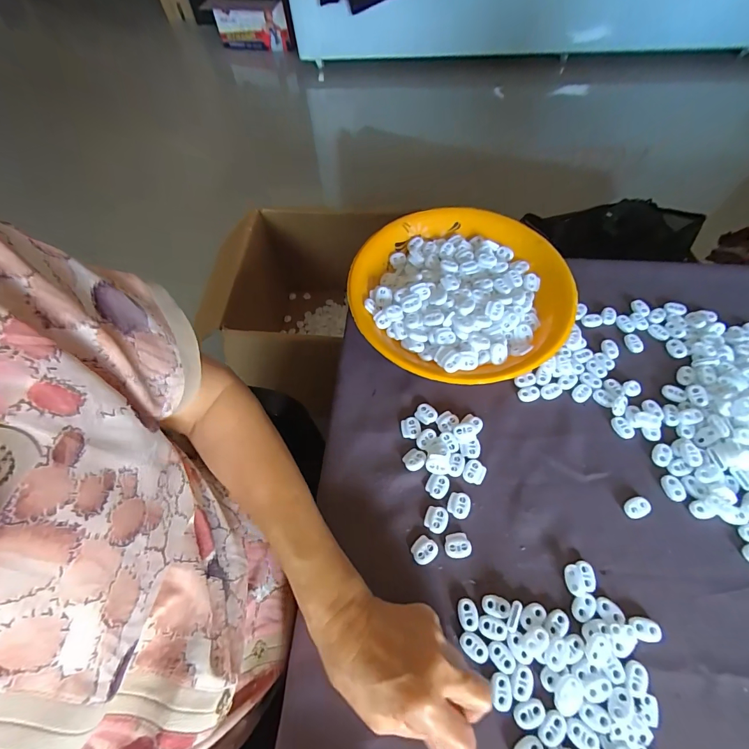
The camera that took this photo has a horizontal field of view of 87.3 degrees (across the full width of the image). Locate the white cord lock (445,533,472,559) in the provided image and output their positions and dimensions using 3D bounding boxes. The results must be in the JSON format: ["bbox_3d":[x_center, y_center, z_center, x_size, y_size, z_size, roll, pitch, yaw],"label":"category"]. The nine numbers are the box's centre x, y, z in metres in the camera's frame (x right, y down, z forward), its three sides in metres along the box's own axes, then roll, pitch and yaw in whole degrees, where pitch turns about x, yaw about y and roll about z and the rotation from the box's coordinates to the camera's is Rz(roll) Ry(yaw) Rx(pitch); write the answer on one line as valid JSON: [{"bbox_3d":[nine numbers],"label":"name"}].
[{"bbox_3d":[0.073,0.148,0.340,0.021,0.004,0.020,-5,61,0],"label":"white cord lock"}]

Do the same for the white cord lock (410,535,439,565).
[{"bbox_3d":[0.043,0.153,0.340,0.020,0.004,0.021,36,68,20],"label":"white cord lock"}]

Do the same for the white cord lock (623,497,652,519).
[{"bbox_3d":[0.233,0.117,0.346,0.023,0.004,0.016,-16,62,-6],"label":"white cord lock"}]

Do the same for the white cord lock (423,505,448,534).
[{"bbox_3d":[0.055,0.129,0.350,0.020,0.004,0.022,18,63,12],"label":"white cord lock"}]

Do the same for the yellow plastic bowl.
[{"bbox_3d":[0.100,-0.095,0.447,0.231,0.040,0.237,-1,61,2],"label":"yellow plastic bowl"}]

